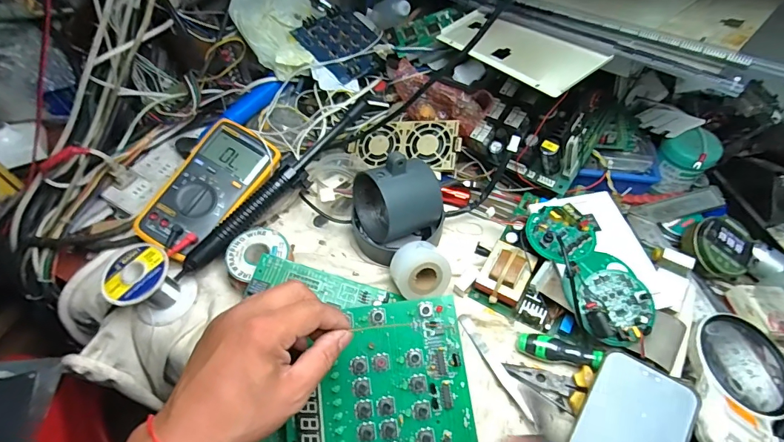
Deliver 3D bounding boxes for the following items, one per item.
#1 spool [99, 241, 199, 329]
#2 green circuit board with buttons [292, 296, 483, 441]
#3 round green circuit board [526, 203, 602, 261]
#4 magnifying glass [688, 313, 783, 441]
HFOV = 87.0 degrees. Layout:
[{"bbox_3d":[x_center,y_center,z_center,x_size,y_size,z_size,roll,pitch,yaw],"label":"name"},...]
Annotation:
[{"bbox_3d":[-0.253,0.069,0.435,0.060,0.070,0.064,25,59,15],"label":"spool"},{"bbox_3d":[-0.002,0.181,0.348,0.158,0.009,0.216,-4,73,-1],"label":"green circuit board with buttons"},{"bbox_3d":[0.185,0.007,0.443,0.076,0.023,0.067,-40,65,-23],"label":"round green circuit board"},{"bbox_3d":[0.324,0.150,0.375,0.095,0.028,0.143,21,58,14],"label":"magnifying glass"}]

